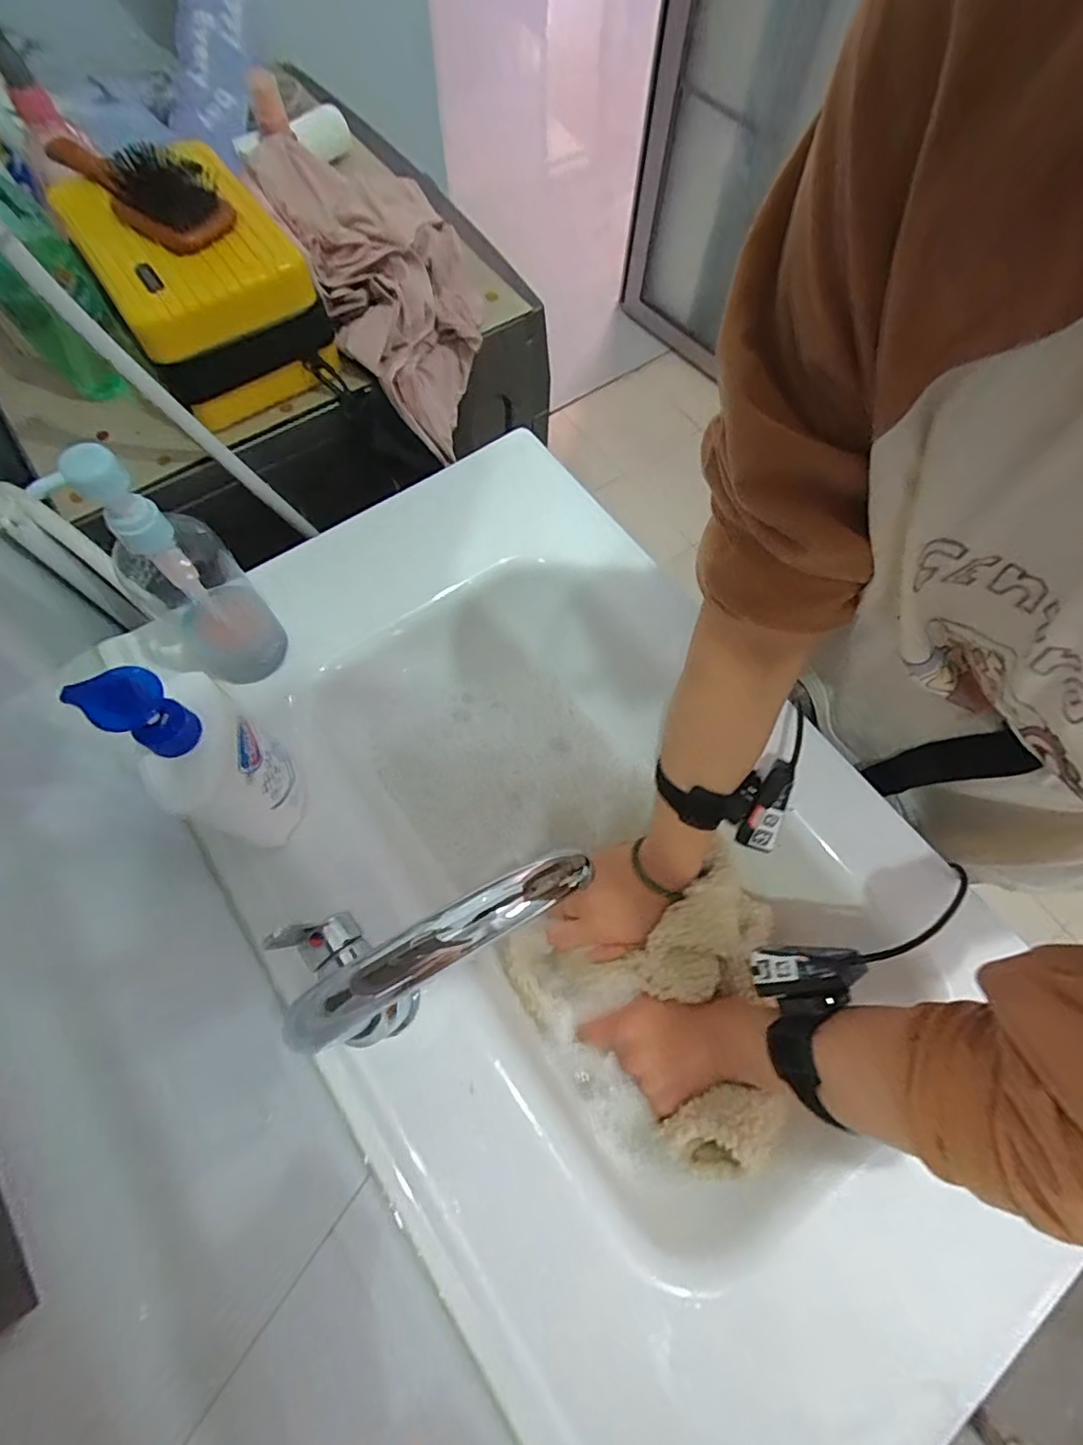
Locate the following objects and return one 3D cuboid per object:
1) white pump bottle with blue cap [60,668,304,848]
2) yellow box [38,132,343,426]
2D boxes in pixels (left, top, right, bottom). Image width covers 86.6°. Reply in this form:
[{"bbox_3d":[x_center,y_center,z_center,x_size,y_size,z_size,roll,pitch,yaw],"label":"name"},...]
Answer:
[{"bbox_3d":[-0.212,0.027,0.388,0.069,0.198,0.078,22,70,7],"label":"white pump bottle with blue cap"},{"bbox_3d":[-0.306,-0.401,0.521,0.154,0.113,0.206,-34,73,-13],"label":"yellow box"}]

